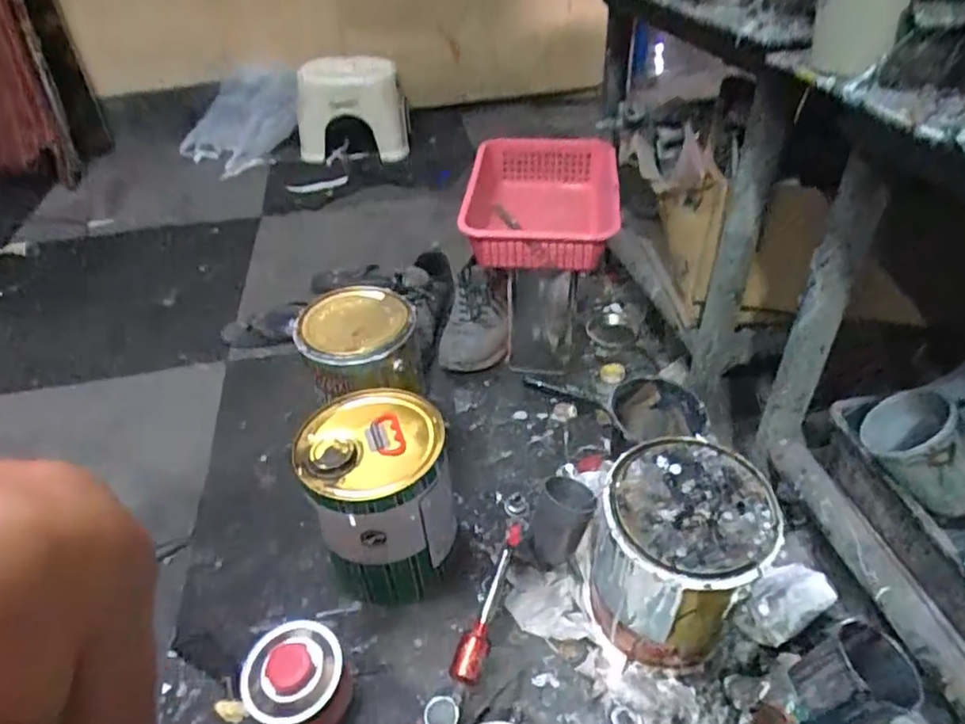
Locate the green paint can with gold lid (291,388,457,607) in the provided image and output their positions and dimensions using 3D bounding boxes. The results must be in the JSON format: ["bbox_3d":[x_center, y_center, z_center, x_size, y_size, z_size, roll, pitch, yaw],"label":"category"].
[{"bbox_3d":[-0.123,0.168,0.773,0.157,0.225,0.172,-1,39,1],"label":"green paint can with gold lid"}]

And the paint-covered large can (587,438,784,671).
[{"bbox_3d":[0.204,0.220,0.677,0.159,0.226,0.153,-1,39,1],"label":"paint-covered large can"}]

